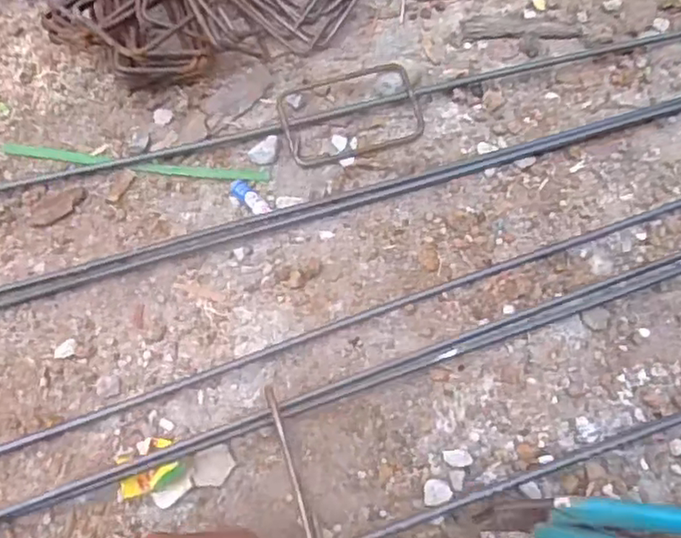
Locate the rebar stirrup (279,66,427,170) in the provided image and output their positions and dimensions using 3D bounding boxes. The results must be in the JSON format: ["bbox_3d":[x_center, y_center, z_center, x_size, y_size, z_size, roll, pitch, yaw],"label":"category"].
[{"bbox_3d":[0.008,-0.136,0.550,0.117,0.019,0.080,-16,68,-6],"label":"rebar stirrup"}]

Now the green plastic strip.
[{"bbox_3d":[-0.176,-0.090,0.549,0.231,0.005,0.012,8,68,4],"label":"green plastic strip"}]

